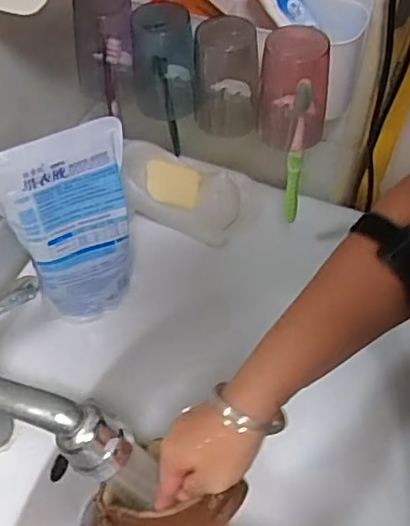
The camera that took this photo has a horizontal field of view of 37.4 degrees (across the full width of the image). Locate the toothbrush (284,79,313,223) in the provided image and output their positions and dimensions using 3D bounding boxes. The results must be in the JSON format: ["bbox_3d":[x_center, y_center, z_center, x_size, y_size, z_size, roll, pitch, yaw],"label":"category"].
[{"bbox_3d":[0.090,-0.102,0.598,0.017,0.168,0.015,5,53,4],"label":"toothbrush"}]

